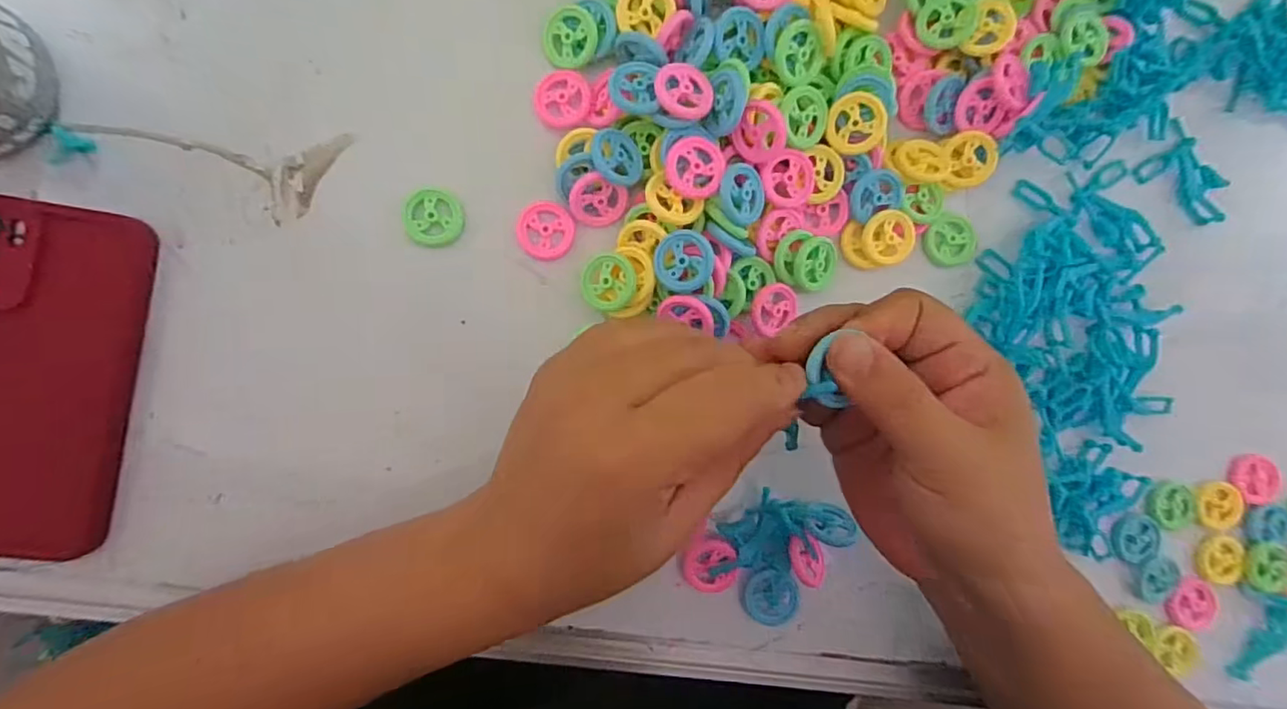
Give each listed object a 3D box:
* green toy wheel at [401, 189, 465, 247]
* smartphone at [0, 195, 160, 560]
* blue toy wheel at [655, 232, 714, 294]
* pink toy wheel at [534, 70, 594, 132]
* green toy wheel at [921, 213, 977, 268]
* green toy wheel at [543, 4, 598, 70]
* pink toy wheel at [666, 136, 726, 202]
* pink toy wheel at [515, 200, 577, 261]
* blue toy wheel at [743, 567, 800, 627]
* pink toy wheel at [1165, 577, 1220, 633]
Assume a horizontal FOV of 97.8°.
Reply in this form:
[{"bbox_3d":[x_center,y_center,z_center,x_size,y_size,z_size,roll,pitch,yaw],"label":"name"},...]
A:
[{"bbox_3d":[-0.107,-0.070,0.287,0.027,0.011,0.029,0,90,-7],"label":"green toy wheel"},{"bbox_3d":[-0.284,0.010,0.257,0.079,0.014,0.160,10,88,-7],"label":"smartphone"},{"bbox_3d":[0.020,-0.046,0.276,0.029,0.004,0.029,4,105,17],"label":"blue toy wheel"},{"bbox_3d":[-0.041,-0.132,0.290,0.028,0.004,0.029,0,90,-7],"label":"pink toy wheel"},{"bbox_3d":[0.175,-0.066,0.321,0.026,0.010,0.030,-10,91,-7],"label":"green toy wheel"},{"bbox_3d":[-0.037,-0.163,0.287,0.027,0.007,0.027,0,90,-7],"label":"green toy wheel"},{"bbox_3d":[0.026,-0.092,0.274,0.028,0.004,0.029,0,90,-7],"label":"pink toy wheel"},{"bbox_3d":[-0.051,-0.066,0.294,0.030,0.008,0.031,0,90,-7],"label":"pink toy wheel"},{"bbox_3d":[0.069,0.130,0.302,0.026,0.009,0.030,2,89,-7],"label":"blue toy wheel"},{"bbox_3d":[0.335,0.152,0.340,0.037,0.004,0.030,28,86,-6],"label":"pink toy wheel"}]

